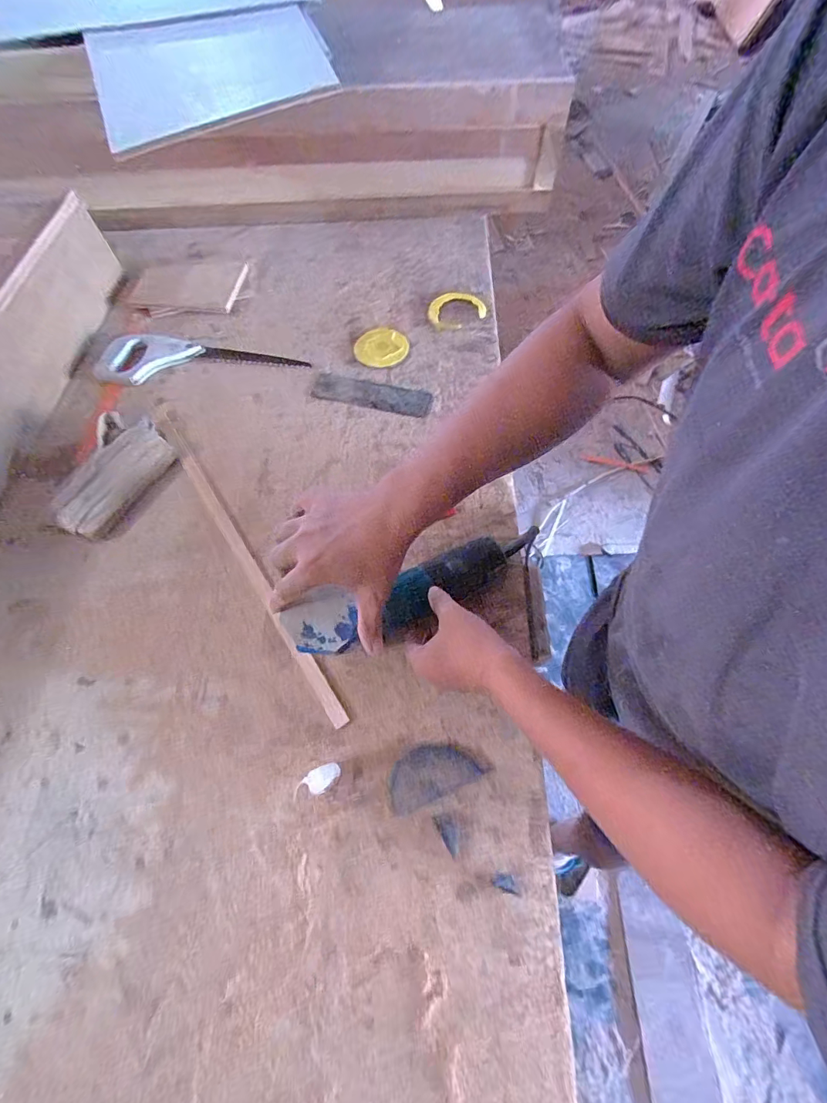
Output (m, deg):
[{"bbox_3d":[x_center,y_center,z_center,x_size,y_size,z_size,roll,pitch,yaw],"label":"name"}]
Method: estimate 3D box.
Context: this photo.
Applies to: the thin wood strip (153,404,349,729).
[{"bbox_3d":[-0.249,-0.016,0.614,0.019,0.016,0.582,-33,67,-13],"label":"thin wood strip"}]

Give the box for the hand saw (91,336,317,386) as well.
[{"bbox_3d":[-0.375,-0.333,0.764,0.363,0.022,0.093,3,64,4],"label":"hand saw"}]

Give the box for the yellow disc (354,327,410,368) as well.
[{"bbox_3d":[-0.057,-0.363,0.777,0.096,0.011,0.091,-1,64,2],"label":"yellow disc"}]

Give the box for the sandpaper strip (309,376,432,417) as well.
[{"bbox_3d":[-0.071,-0.264,0.735,0.198,0.006,0.052,12,65,8],"label":"sandpaper strip"}]

